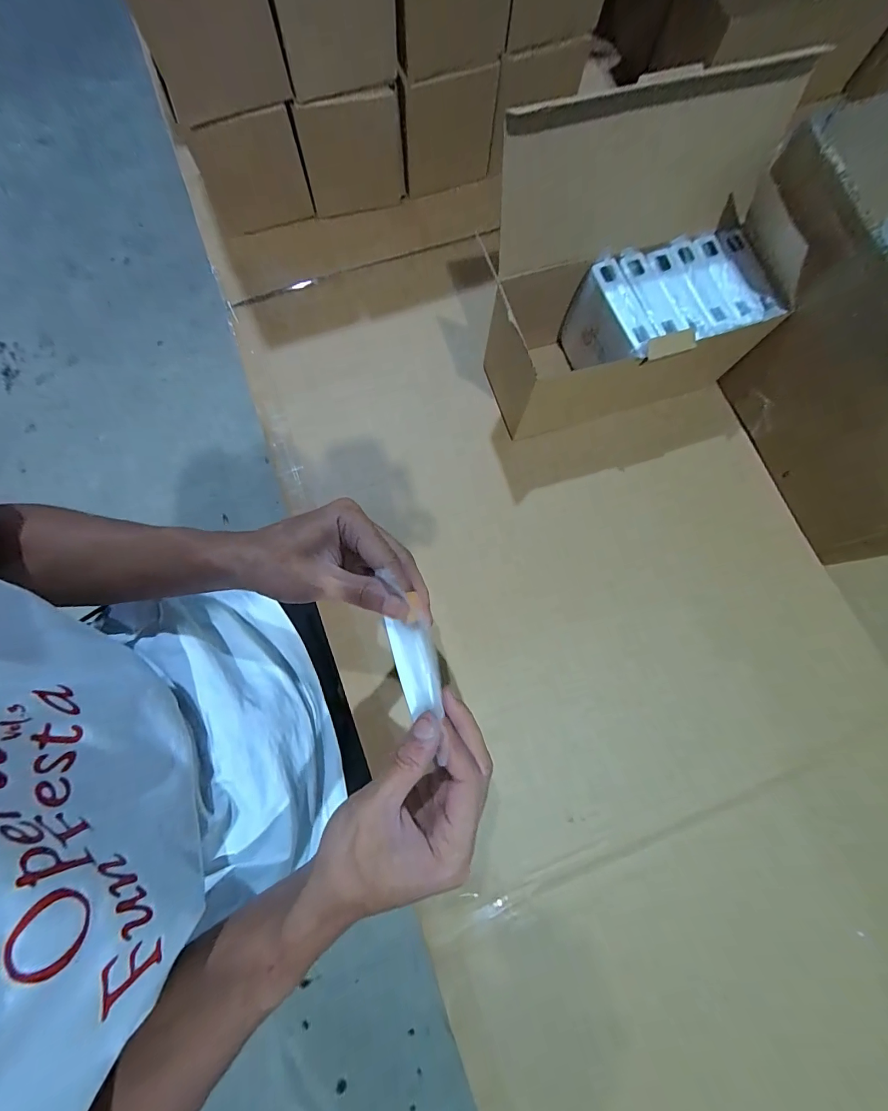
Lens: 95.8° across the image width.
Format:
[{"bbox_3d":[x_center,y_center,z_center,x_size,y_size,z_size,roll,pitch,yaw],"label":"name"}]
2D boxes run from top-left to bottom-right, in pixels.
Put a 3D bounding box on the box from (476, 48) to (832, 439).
[{"bbox_3d":[0.155,-0.217,0.320,0.207,0.181,0.130,-17,80,-4],"label":"box"}]

